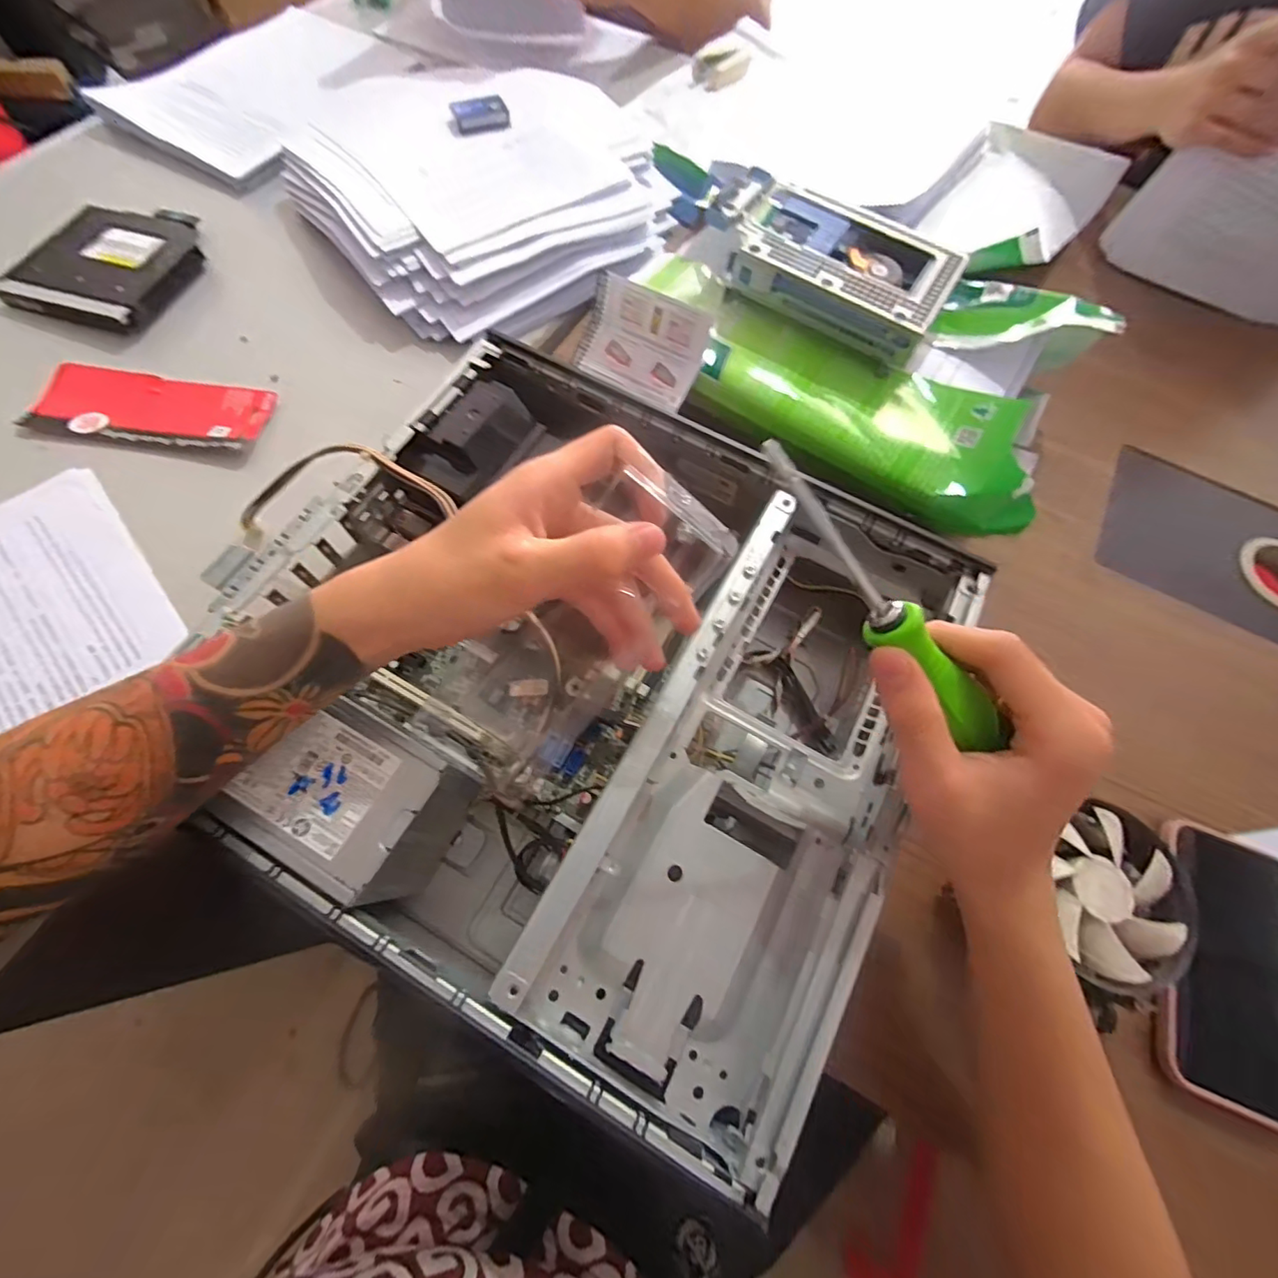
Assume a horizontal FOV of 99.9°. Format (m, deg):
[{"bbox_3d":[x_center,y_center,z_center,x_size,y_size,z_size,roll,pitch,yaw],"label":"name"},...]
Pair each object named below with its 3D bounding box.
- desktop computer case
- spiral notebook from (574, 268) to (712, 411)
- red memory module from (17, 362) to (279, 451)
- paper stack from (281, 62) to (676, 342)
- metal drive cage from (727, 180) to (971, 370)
[{"bbox_3d":[-0.040,0.021,0.332,0.379,0.107,0.333,28,68,9],"label":"desktop computer case"},{"bbox_3d":[0.002,-0.240,0.437,0.104,0.012,0.074,31,111,14],"label":"spiral notebook"},{"bbox_3d":[-0.405,-0.191,0.445,0.187,0.007,0.067,9,66,0],"label":"red memory module"},{"bbox_3d":[-0.148,-0.455,0.532,0.324,0.059,0.323,-32,72,-16],"label":"paper stack"},{"bbox_3d":[0.167,-0.304,0.440,0.167,0.033,0.115,30,68,9],"label":"metal drive cage"}]

